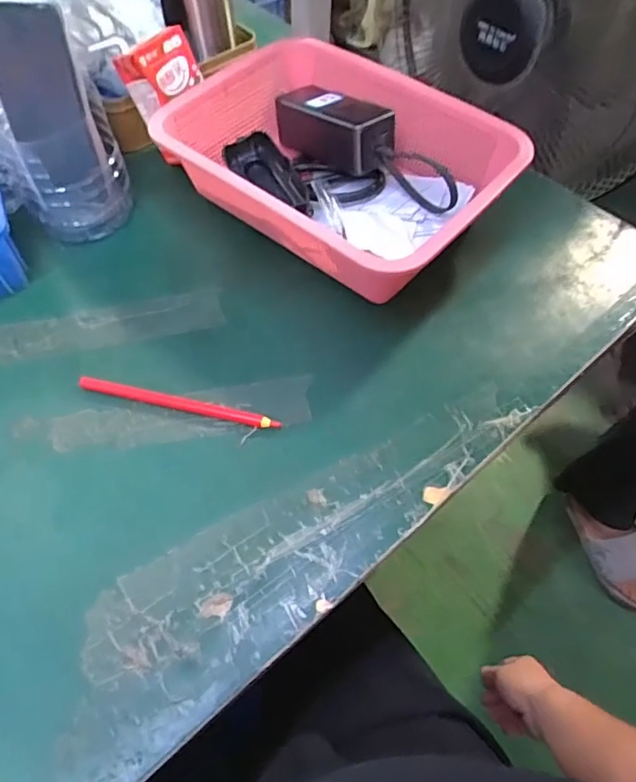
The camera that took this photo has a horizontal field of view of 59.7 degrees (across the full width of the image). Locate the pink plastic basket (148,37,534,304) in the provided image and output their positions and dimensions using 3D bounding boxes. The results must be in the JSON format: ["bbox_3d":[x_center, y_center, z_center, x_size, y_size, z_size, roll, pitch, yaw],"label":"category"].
[{"bbox_3d":[0.017,-0.210,0.527,0.312,0.090,0.218,35,64,20],"label":"pink plastic basket"}]

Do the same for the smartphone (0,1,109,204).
[{"bbox_3d":[-0.236,-0.242,0.476,0.070,0.149,0.014,-4,36,-3],"label":"smartphone"}]

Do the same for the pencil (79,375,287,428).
[{"bbox_3d":[-0.109,0.010,0.437,0.161,0.013,0.010,11,59,7],"label":"pencil"}]

